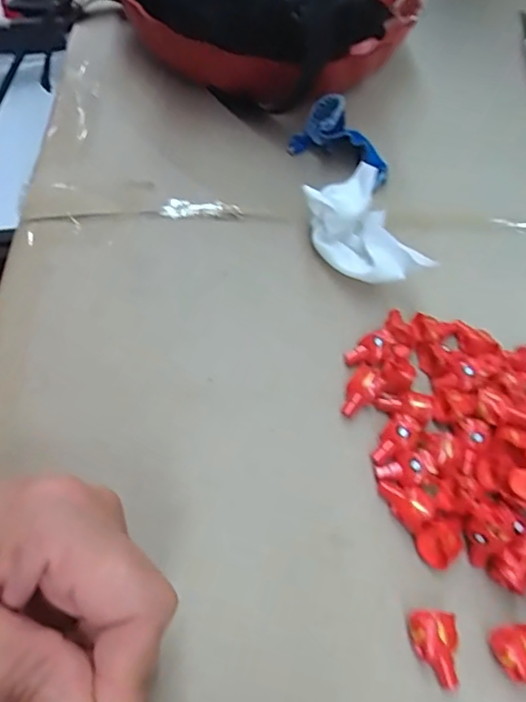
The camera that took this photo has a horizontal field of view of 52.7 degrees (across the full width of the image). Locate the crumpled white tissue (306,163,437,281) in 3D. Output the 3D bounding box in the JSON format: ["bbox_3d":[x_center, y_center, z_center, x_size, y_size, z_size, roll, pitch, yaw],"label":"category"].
[{"bbox_3d":[0.056,-0.061,0.294,0.040,0.039,0.076,-26,61,-18],"label":"crumpled white tissue"}]

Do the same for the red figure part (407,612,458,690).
[{"bbox_3d":[0.065,0.111,0.197,0.018,0.015,0.025,-3,57,-5],"label":"red figure part"}]

